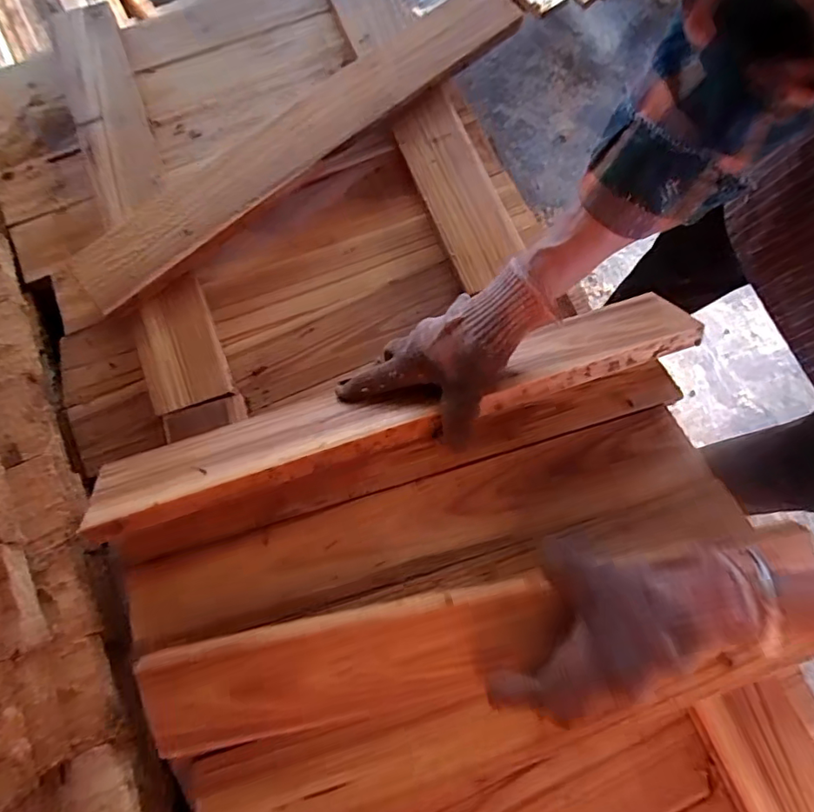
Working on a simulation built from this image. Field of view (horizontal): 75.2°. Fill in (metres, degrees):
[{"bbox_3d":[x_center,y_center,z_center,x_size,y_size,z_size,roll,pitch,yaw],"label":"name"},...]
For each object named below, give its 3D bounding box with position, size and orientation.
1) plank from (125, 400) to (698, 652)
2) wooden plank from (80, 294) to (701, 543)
[{"bbox_3d":[0.012,0.095,0.427,0.463,0.010,0.071,-17,75,-4],"label":"plank"},{"bbox_3d":[-0.005,-0.003,0.430,0.485,0.017,0.075,-18,41,-6],"label":"wooden plank"}]

